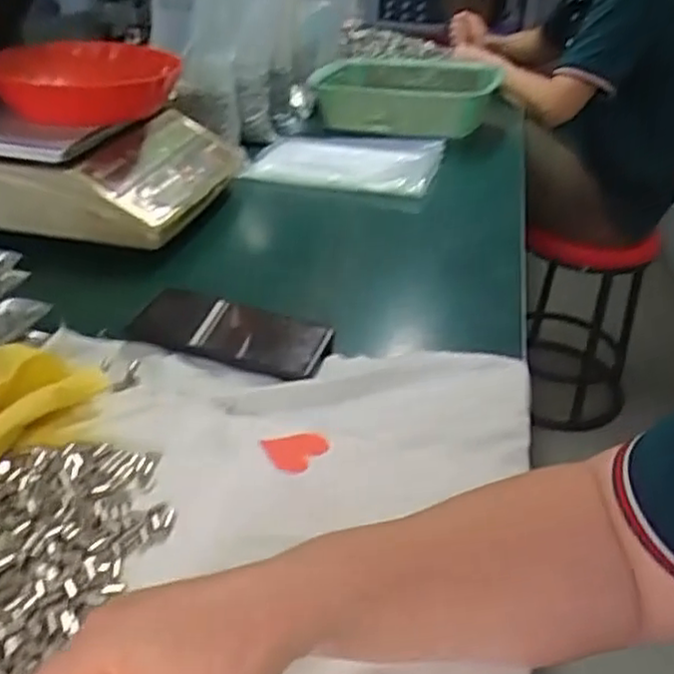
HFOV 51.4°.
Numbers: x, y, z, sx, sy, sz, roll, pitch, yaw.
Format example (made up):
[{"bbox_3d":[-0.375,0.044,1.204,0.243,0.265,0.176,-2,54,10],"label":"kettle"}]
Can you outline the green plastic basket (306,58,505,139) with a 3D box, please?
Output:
[{"bbox_3d":[0.113,-0.389,1.129,0.277,0.092,0.196,15,34,14],"label":"green plastic basket"}]

